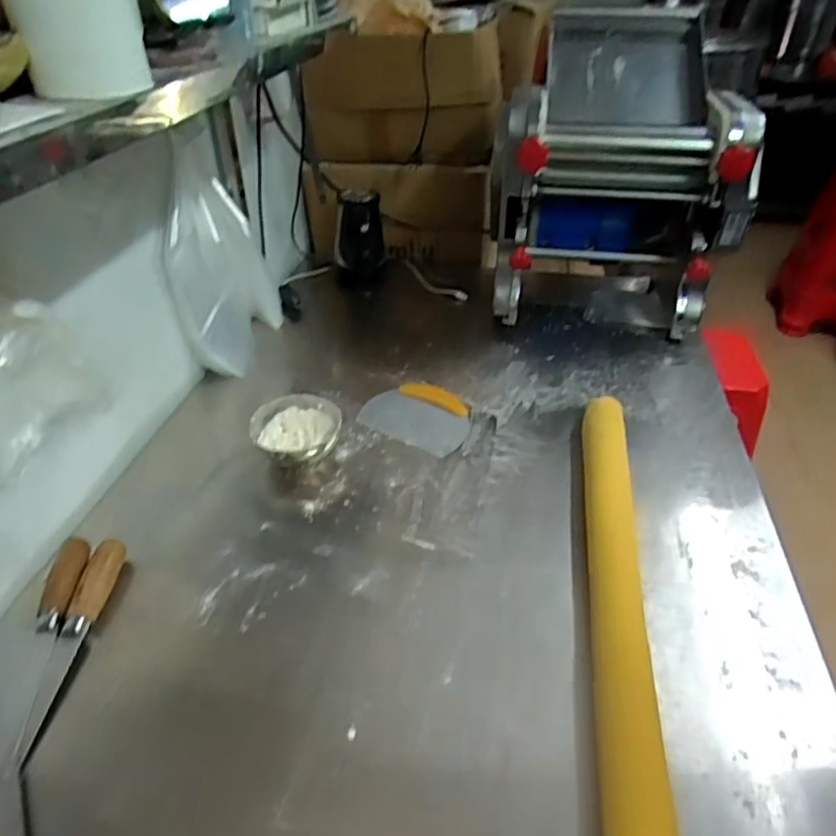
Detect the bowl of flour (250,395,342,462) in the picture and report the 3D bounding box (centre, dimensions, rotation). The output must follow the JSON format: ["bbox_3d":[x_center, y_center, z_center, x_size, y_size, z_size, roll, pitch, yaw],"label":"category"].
[{"bbox_3d":[-0.157,0.022,0.790,0.105,0.059,0.106,-1,37,1],"label":"bowl of flour"}]

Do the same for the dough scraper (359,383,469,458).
[{"bbox_3d":[0.006,-0.007,0.855,0.148,0.016,0.121,21,43,28],"label":"dough scraper"}]

